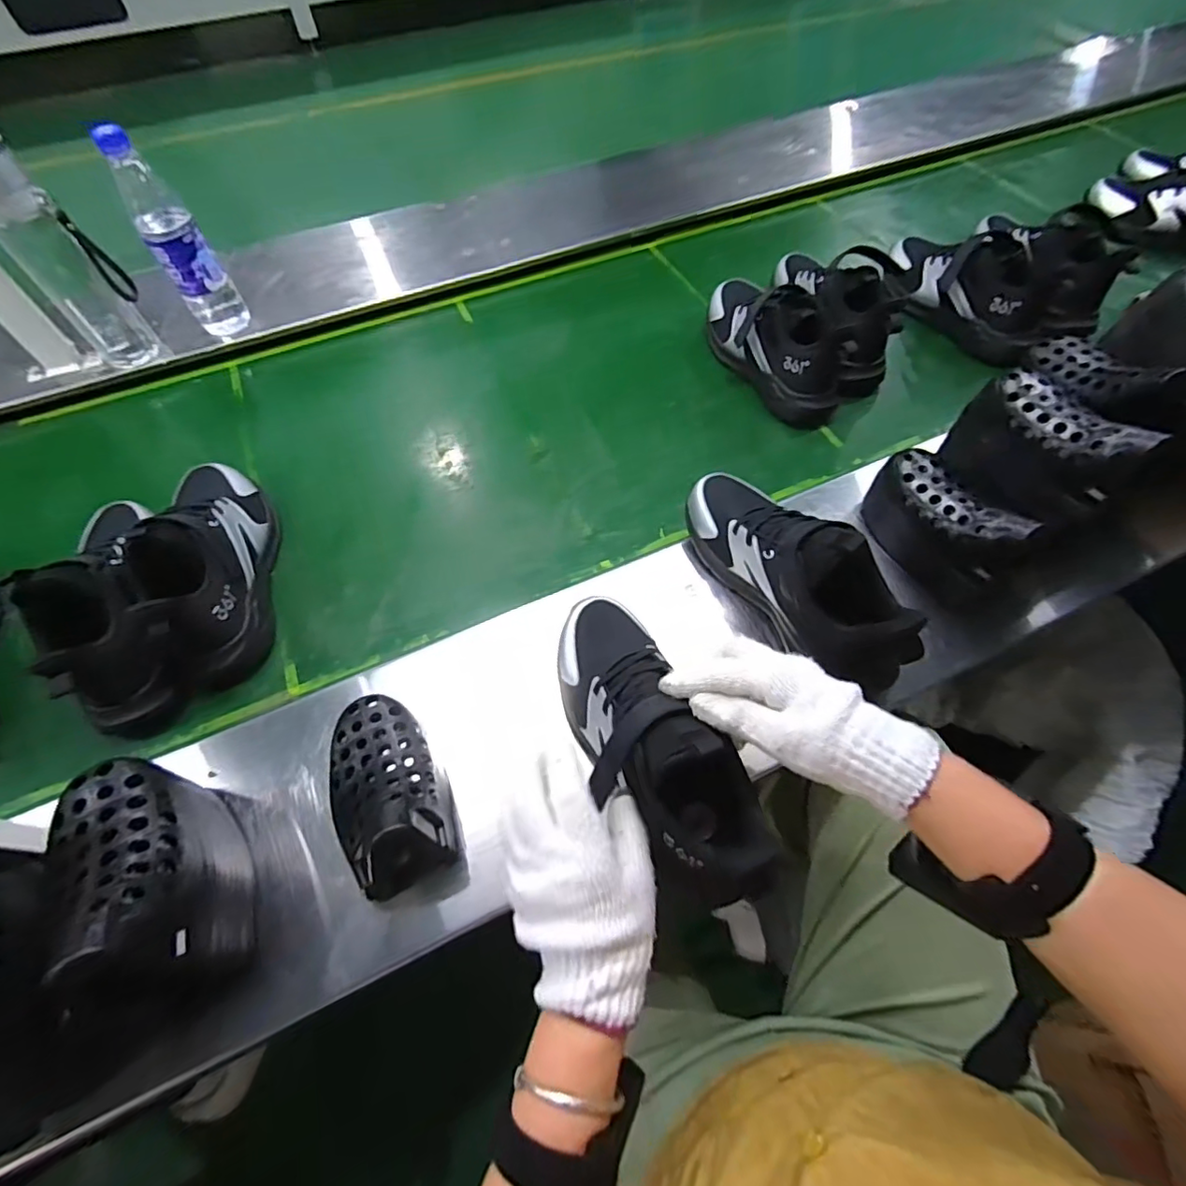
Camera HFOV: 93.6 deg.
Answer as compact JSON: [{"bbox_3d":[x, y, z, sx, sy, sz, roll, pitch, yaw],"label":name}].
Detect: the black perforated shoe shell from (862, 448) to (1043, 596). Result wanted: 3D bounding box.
[{"bbox_3d":[0.324,-0.067,0.515,0.060,0.098,0.142,-16,60,-9],"label":"black perforated shoe shell"}]

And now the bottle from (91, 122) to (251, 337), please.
[{"bbox_3d":[-0.503,-0.417,0.689,0.064,0.237,0.062,-33,64,-18],"label":"bottle"}]

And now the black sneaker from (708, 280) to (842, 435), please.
[{"bbox_3d":[0.230,-0.333,0.718,0.085,0.109,0.249,-25,62,-14],"label":"black sneaker"}]

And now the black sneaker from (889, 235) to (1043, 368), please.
[{"bbox_3d":[0.506,-0.414,0.758,0.095,0.120,0.250,-24,61,-13],"label":"black sneaker"}]

